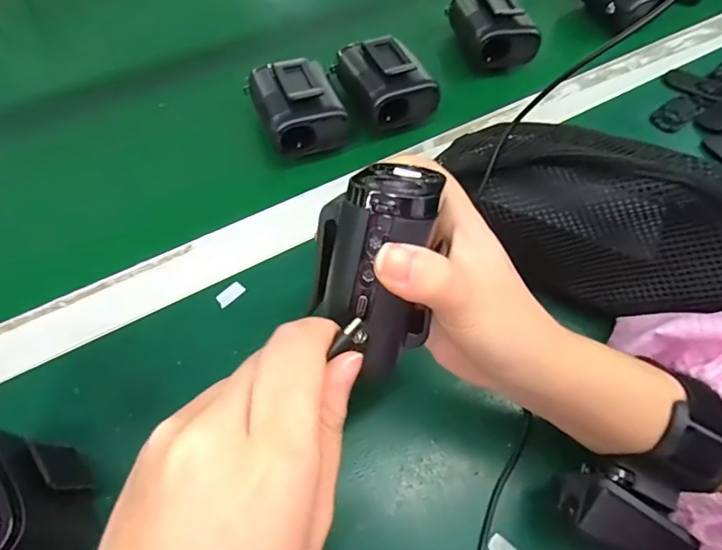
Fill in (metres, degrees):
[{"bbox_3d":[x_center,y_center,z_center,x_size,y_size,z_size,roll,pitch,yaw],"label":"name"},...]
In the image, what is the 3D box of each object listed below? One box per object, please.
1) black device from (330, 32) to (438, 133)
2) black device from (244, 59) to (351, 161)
[{"bbox_3d":[0.019,-0.169,0.412,0.066,0.050,0.085,-20,63,-15],"label":"black device"},{"bbox_3d":[-0.053,-0.141,0.388,0.065,0.049,0.088,-16,62,-13],"label":"black device"}]

